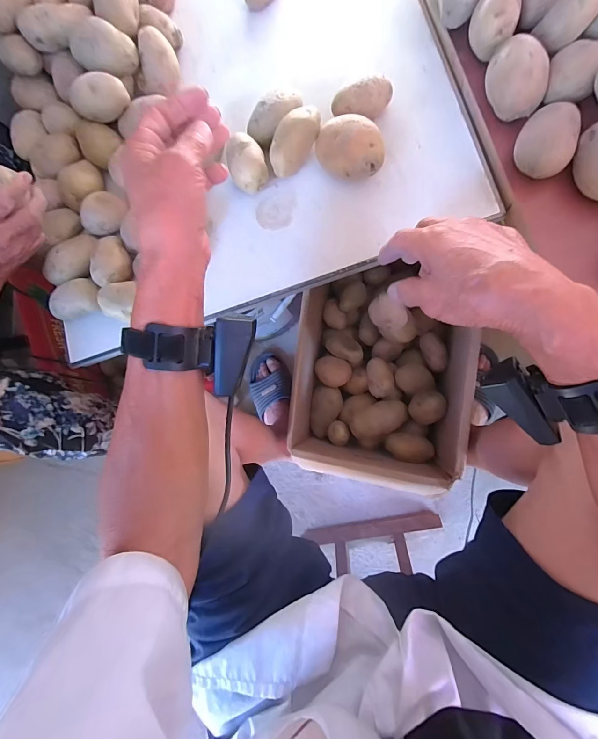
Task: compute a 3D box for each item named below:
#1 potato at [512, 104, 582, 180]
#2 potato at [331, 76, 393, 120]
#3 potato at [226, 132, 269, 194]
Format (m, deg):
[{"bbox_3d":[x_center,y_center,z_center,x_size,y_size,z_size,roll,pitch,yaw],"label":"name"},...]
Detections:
[{"bbox_3d":[0.253,-0.232,0.356,0.055,0.044,0.061,34,93,9],"label":"potato"},{"bbox_3d":[0.075,-0.312,0.414,0.069,0.041,0.039,-6,86,8],"label":"potato"},{"bbox_3d":[-0.065,-0.257,0.435,0.044,0.043,0.063,-27,84,7],"label":"potato"}]

